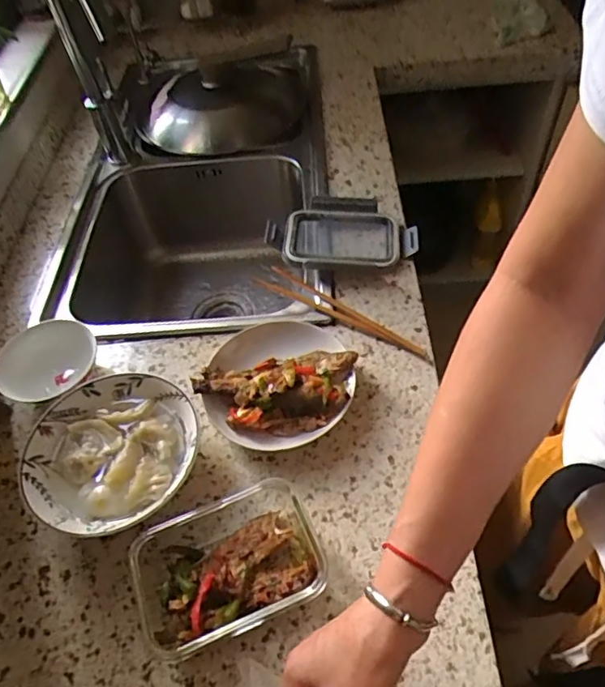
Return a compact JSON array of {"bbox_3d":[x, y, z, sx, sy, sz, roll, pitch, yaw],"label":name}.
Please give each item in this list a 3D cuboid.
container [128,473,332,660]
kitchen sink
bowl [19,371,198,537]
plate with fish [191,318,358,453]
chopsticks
[{"bbox_3d":[-0.066,0.197,0.480,0.166,0.052,0.119,-21,54,-10],"label":"container"},{"bbox_3d":[-0.153,-0.120,0.920,0.416,0.256,0.445,-5,53,2],"label":"kitchen sink"},{"bbox_3d":[-0.188,0.115,0.554,0.166,0.052,0.160,-3,53,4],"label":"bowl"},{"bbox_3d":[-0.025,0.042,0.601,0.166,0.046,0.156,-3,53,4],"label":"plate with fish"},{"bbox_3d":[0.047,-0.047,0.681,0.235,0.014,0.045,26,60,22],"label":"chopsticks"}]

